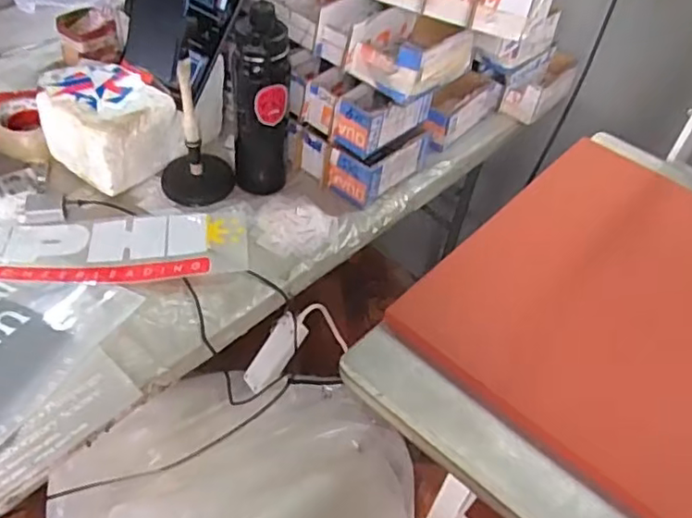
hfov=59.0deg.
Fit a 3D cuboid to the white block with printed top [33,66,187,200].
[{"bbox_3d":[-0.359,-0.198,0.934,0.166,0.124,0.143,29,50,19],"label":"white block with printed top"}]

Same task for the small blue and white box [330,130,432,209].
[{"bbox_3d":[0.056,-0.158,0.982,0.077,0.071,0.165,38,53,25],"label":"small blue and white box"}]

